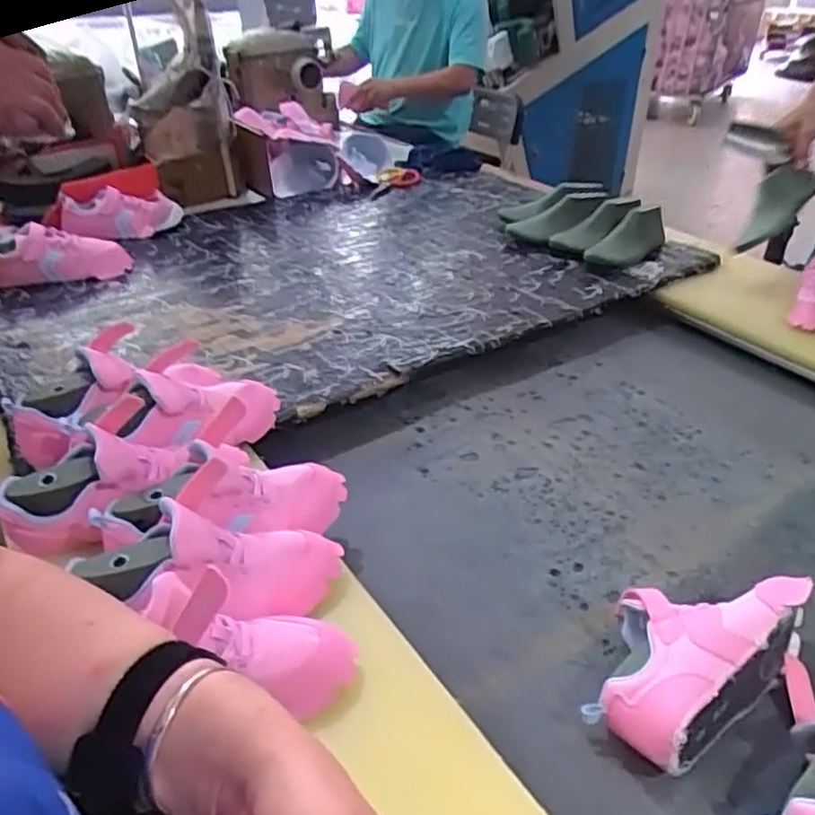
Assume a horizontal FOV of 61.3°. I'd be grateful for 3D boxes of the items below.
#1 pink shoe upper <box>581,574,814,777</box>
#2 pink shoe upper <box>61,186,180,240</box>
[{"bbox_3d":[0.241,0.201,0.611,0.223,0.078,0.133,-25,42,-31],"label":"pink shoe upper"},{"bbox_3d":[-0.564,-0.386,1.366,0.218,0.074,0.101,-15,37,-20],"label":"pink shoe upper"}]

